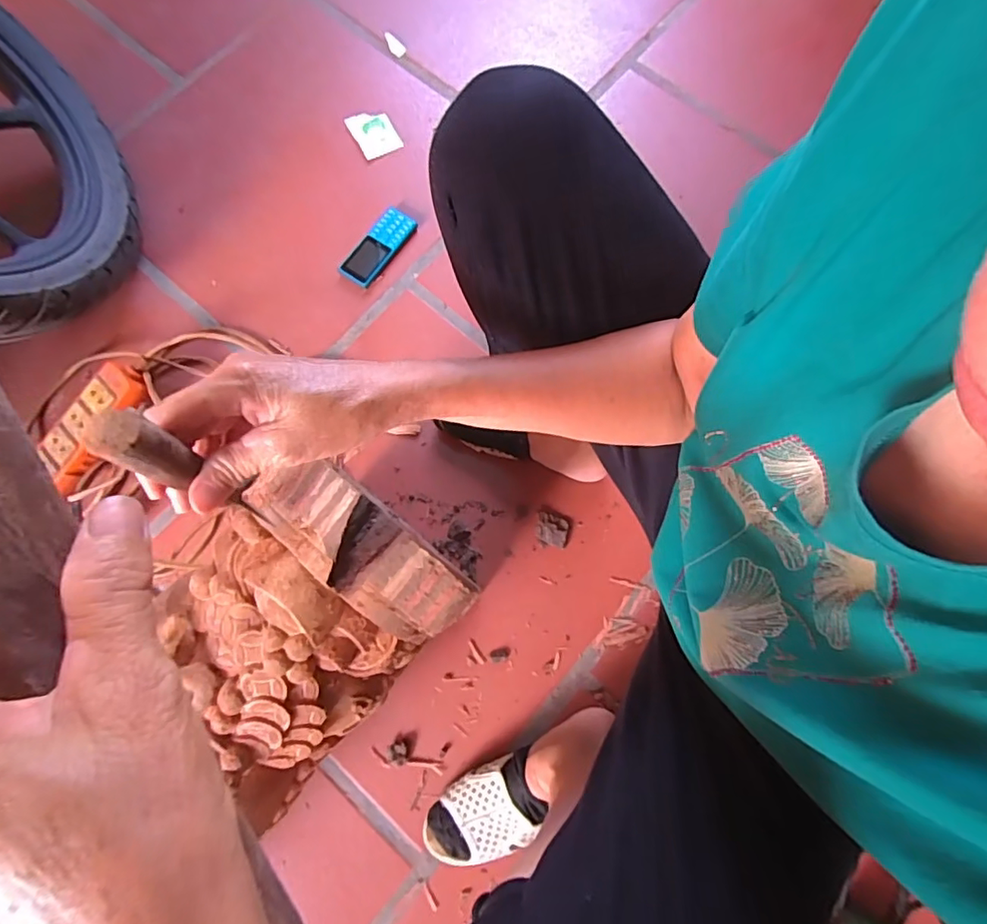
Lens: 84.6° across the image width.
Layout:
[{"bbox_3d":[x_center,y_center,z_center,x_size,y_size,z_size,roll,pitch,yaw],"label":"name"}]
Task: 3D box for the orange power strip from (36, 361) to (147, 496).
[{"bbox_3d":[-0.502,-0.049,0.677,0.058,0.032,0.170,37,91,7],"label":"orange power strip"}]

